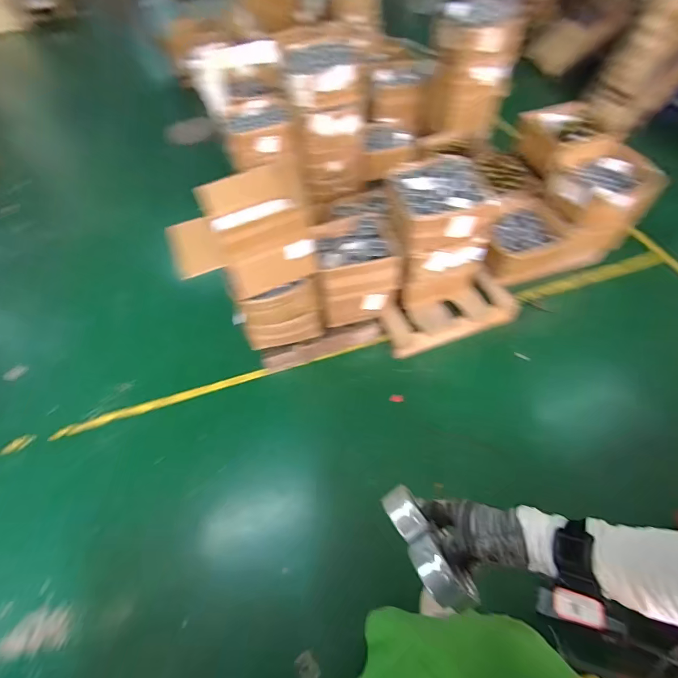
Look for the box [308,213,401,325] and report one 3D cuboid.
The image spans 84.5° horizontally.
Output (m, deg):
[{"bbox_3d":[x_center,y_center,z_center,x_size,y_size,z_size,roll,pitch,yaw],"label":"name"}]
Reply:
[{"bbox_3d":[0.067,-0.303,1.634,0.331,0.340,0.286,-11,56,-2],"label":"box"}]

